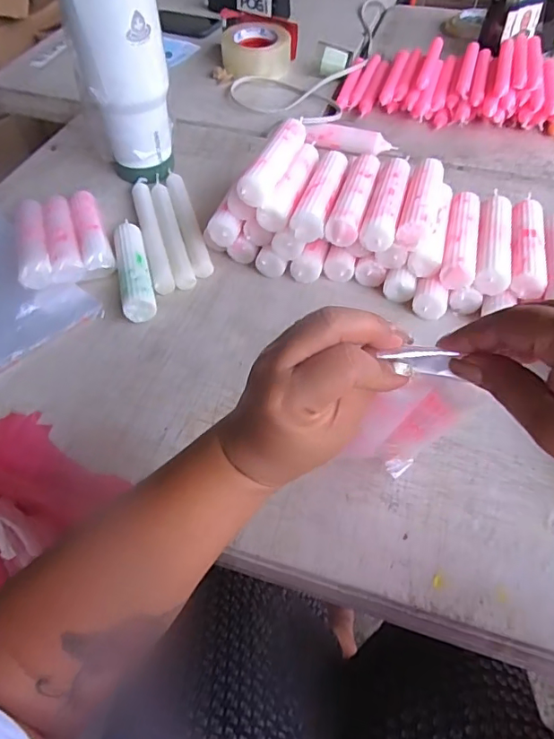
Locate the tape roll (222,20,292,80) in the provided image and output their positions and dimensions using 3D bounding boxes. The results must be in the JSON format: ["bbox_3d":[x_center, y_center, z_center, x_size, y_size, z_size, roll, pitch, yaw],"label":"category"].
[{"bbox_3d":[-0.034,-0.562,0.893,0.115,0.055,0.115,0,53,0],"label":"tape roll"}]

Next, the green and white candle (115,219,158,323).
[{"bbox_3d":[-0.158,-0.117,0.561,0.033,0.030,0.150,-12,54,-9],"label":"green and white candle"}]

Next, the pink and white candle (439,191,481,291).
[{"bbox_3d":[0.198,-0.144,0.545,0.033,0.025,0.139,13,54,9],"label":"pink and white candle"}]

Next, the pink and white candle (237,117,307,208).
[{"bbox_3d":[0.001,-0.224,0.536,0.027,0.026,0.142,18,55,13],"label":"pink and white candle"}]

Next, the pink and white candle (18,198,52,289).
[{"bbox_3d":[-0.277,-0.146,0.575,0.034,0.030,0.147,-17,55,-12],"label":"pink and white candle"}]

